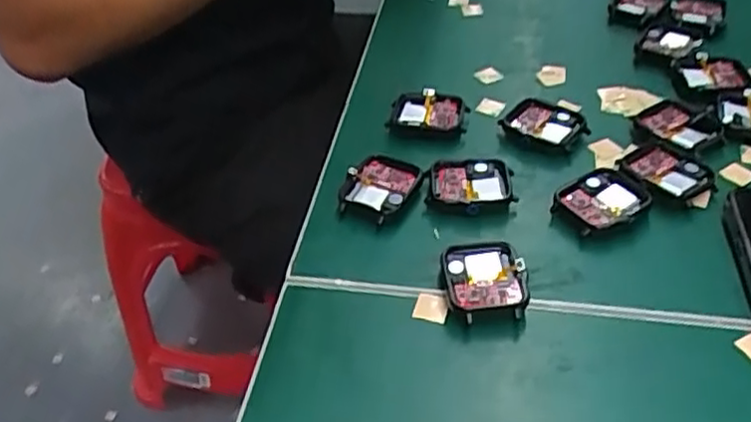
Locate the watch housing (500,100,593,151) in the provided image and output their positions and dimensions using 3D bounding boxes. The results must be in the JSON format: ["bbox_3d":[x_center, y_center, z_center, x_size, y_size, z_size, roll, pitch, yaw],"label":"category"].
[{"bbox_3d":[0.102,-0.052,0.418,0.049,0.014,0.029,17,48,24],"label":"watch housing"}]

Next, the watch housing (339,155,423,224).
[{"bbox_3d":[0.002,-0.012,0.385,0.037,0.013,0.042,17,47,20],"label":"watch housing"}]

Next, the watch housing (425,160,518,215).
[{"bbox_3d":[0.052,-0.015,0.385,0.047,0.012,0.038,2,44,5],"label":"watch housing"}]

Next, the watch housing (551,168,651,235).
[{"bbox_3d":[0.120,-0.006,0.370,0.046,0.013,0.037,-23,47,-20],"label":"watch housing"}]

